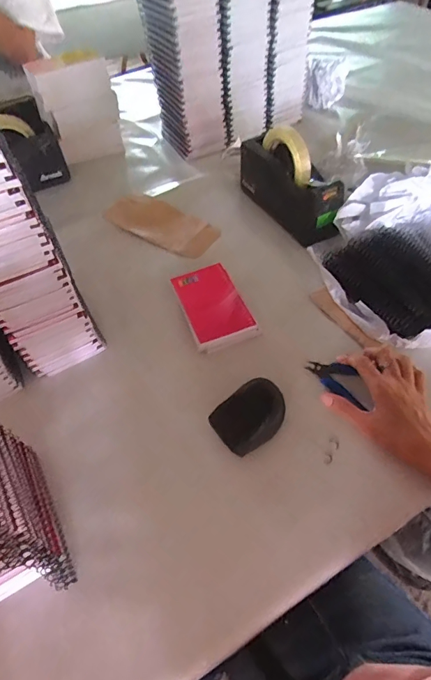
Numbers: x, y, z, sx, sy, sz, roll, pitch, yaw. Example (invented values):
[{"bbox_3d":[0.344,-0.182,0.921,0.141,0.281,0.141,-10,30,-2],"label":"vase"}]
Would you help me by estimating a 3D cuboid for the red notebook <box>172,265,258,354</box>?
[{"bbox_3d":[-0.003,-0.047,0.579,0.085,0.020,0.142,-19,54,-10],"label":"red notebook"}]

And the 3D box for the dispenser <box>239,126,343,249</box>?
[{"bbox_3d":[0.124,-0.255,0.673,0.065,0.138,0.211,-31,60,-19],"label":"dispenser"}]

